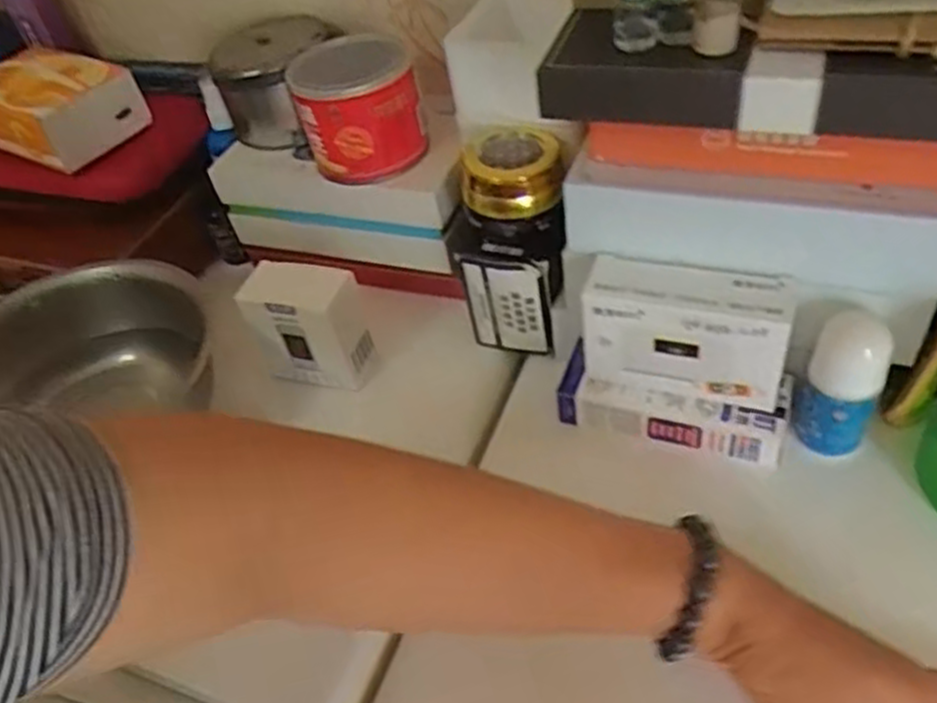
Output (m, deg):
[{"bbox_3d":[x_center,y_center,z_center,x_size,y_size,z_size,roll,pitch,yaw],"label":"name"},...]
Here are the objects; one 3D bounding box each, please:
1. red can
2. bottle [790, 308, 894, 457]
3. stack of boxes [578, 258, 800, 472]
[{"bbox_3d":[-0.077,-0.168,0.534,0.080,0.081,0.092,-16,46,-3],"label":"red can"},{"bbox_3d":[0.206,0.019,0.424,0.035,0.084,0.032,-6,46,6],"label":"bottle"},{"bbox_3d":[0.124,0.005,0.448,0.123,0.104,0.051,12,50,22],"label":"stack of boxes"}]

